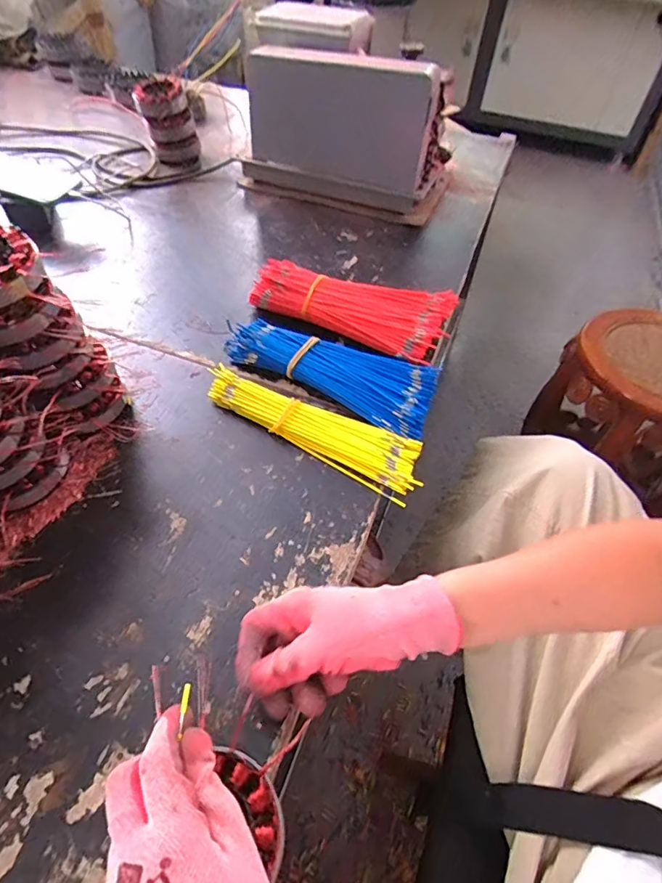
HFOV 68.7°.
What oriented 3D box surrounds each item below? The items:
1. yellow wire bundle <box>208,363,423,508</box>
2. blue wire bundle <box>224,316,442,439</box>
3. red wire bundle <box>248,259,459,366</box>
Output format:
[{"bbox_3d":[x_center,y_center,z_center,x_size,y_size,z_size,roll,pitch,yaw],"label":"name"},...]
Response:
[{"bbox_3d":[-0.018,-0.019,0.516,0.246,0.022,0.067,28,54,17],"label":"yellow wire bundle"},{"bbox_3d":[0.005,-0.088,0.566,0.251,0.035,0.100,27,53,16],"label":"blue wire bundle"},{"bbox_3d":[0.026,-0.176,0.621,0.238,0.052,0.098,25,53,14],"label":"red wire bundle"}]

